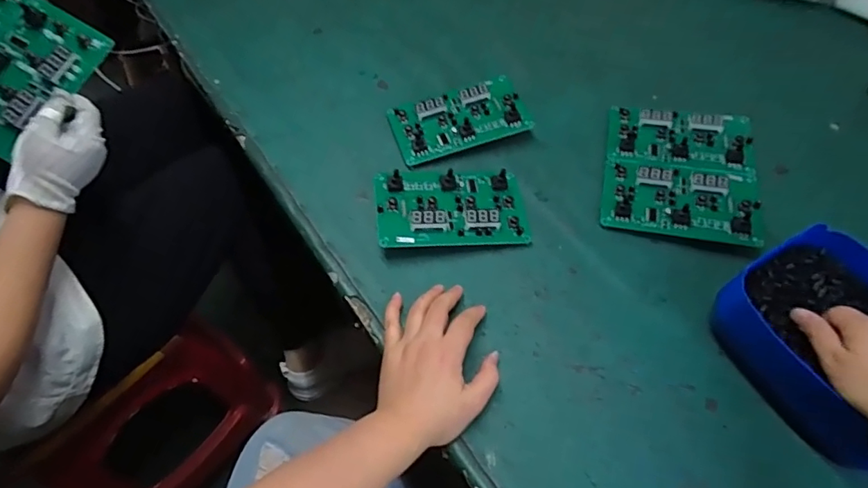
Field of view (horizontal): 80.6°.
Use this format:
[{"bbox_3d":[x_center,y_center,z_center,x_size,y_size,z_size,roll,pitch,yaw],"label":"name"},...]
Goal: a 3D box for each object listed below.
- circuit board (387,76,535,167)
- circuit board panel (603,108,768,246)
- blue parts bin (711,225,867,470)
[{"bbox_3d":[0.032,-0.158,0.651,0.164,0.035,0.092,-15,58,-11],"label":"circuit board"},{"bbox_3d":[0.293,-0.092,0.610,0.166,0.016,0.192,9,58,11],"label":"circuit board panel"},{"bbox_3d":[0.370,0.087,0.460,0.172,0.077,0.185,-23,60,-16],"label":"blue parts bin"}]

